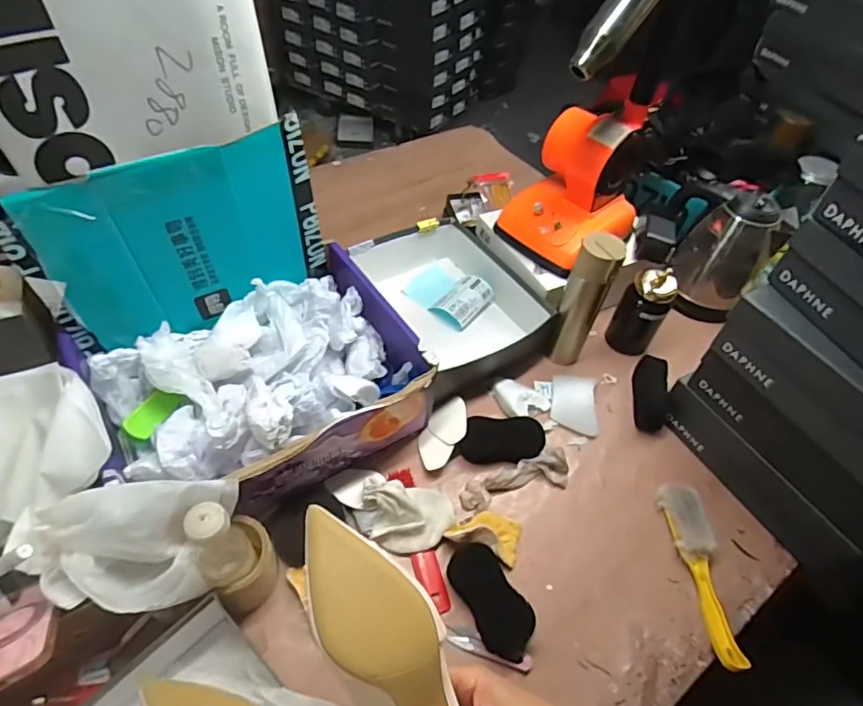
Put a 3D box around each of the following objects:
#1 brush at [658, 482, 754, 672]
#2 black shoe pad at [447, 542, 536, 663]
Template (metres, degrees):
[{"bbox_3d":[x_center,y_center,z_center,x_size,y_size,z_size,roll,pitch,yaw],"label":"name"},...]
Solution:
[{"bbox_3d":[0.352,0.282,0.699,0.061,0.026,0.232,4,50,-3],"label":"brush"},{"bbox_3d":[0.073,0.299,0.648,0.065,0.013,0.134,-36,64,1],"label":"black shoe pad"}]

